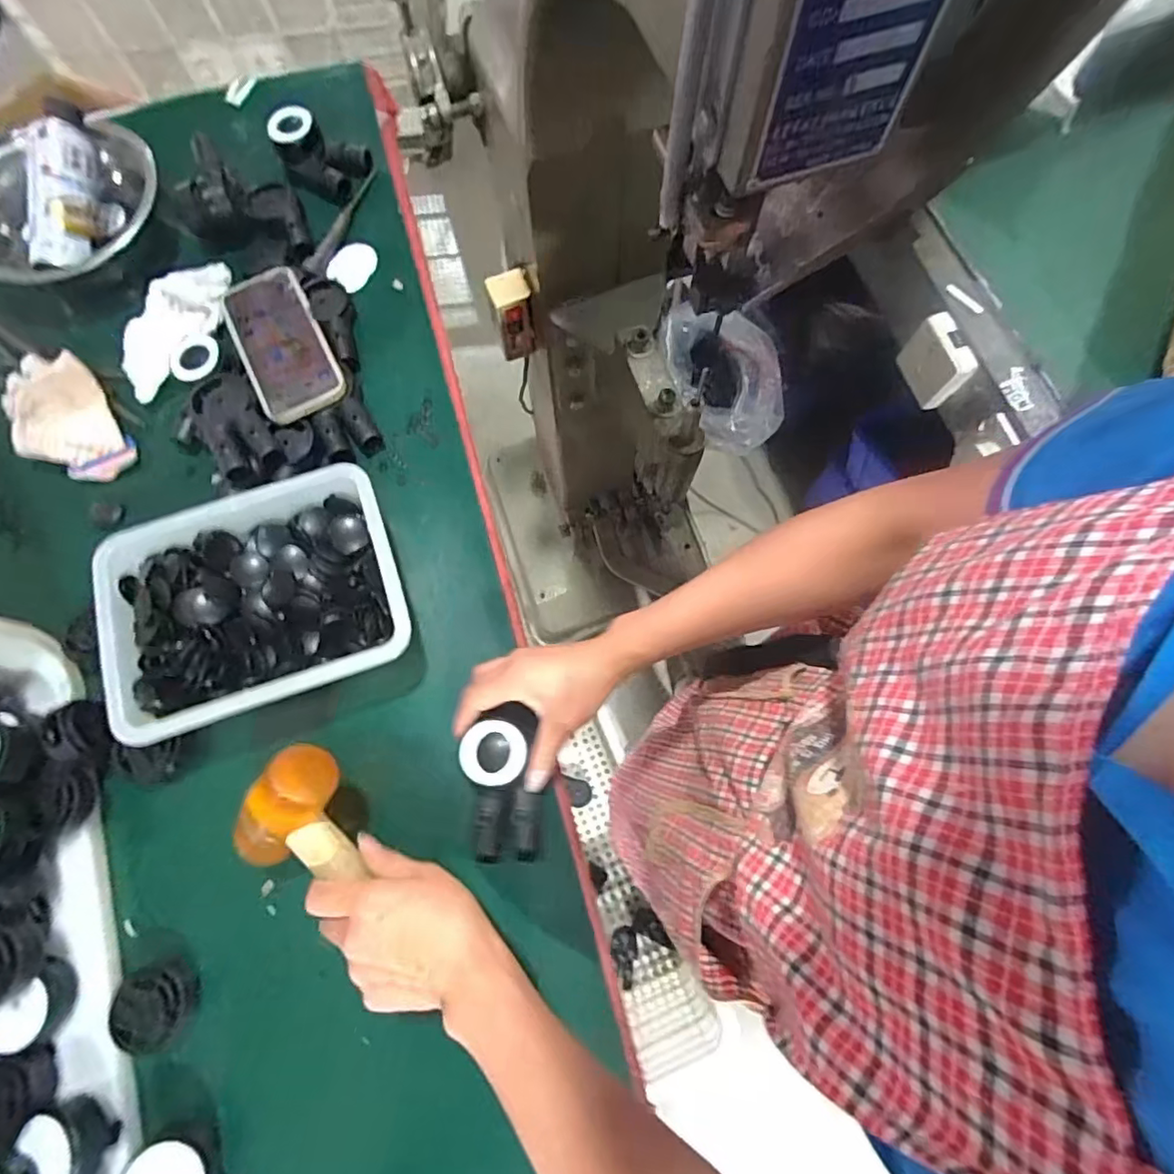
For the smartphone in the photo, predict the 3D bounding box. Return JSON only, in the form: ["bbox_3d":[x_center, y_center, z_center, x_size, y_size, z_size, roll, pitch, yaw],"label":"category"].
[{"bbox_3d":[-0.300,-0.240,0.572,0.079,0.013,0.165,-28,75,-7],"label":"smartphone"}]

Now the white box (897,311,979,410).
[{"bbox_3d":[0.434,-0.277,0.728,0.031,0.085,0.088,-18,74,-4],"label":"white box"}]

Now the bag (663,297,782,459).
[{"bbox_3d":[0.163,-0.243,0.676,0.126,0.065,0.178,-19,74,-5],"label":"bag"}]

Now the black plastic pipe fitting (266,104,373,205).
[{"bbox_3d":[-0.303,-0.486,0.660,0.102,0.060,0.063,25,75,8],"label":"black plastic pipe fitting"}]

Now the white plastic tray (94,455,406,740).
[{"bbox_3d":[-0.275,0.016,0.496,0.235,0.064,0.178,-19,74,-5],"label":"white plastic tray"}]

